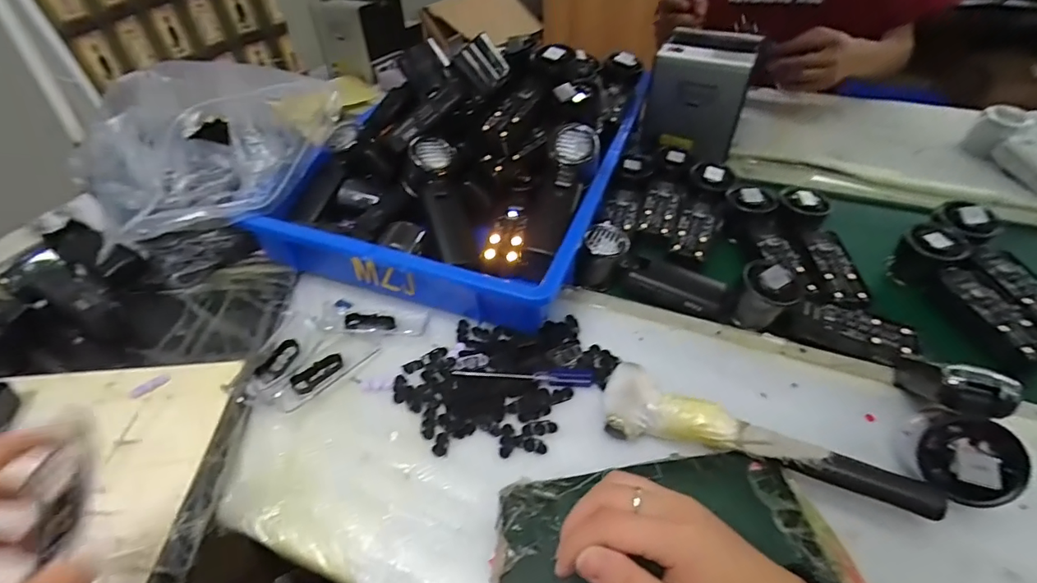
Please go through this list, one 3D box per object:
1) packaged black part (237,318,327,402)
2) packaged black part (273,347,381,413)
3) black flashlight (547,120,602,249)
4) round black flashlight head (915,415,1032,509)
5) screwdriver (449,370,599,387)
[{"bbox_3d":[-0.225,0.061,0.461,0.049,0.011,0.095,9,44,12],"label":"packaged black part"},{"bbox_3d":[-0.178,0.072,0.449,0.037,0.007,0.092,33,53,32],"label":"packaged black part"},{"bbox_3d":[0.051,-0.112,0.531,0.052,0.046,0.142,11,78,14],"label":"black flashlight"},{"bbox_3d":[0.297,0.110,0.319,0.054,0.023,0.055,20,69,37],"label":"round black flashlight head"},{"bbox_3d":[0.005,0.075,0.436,0.127,0.013,0.011,2,43,4],"label":"screwdriver"}]

